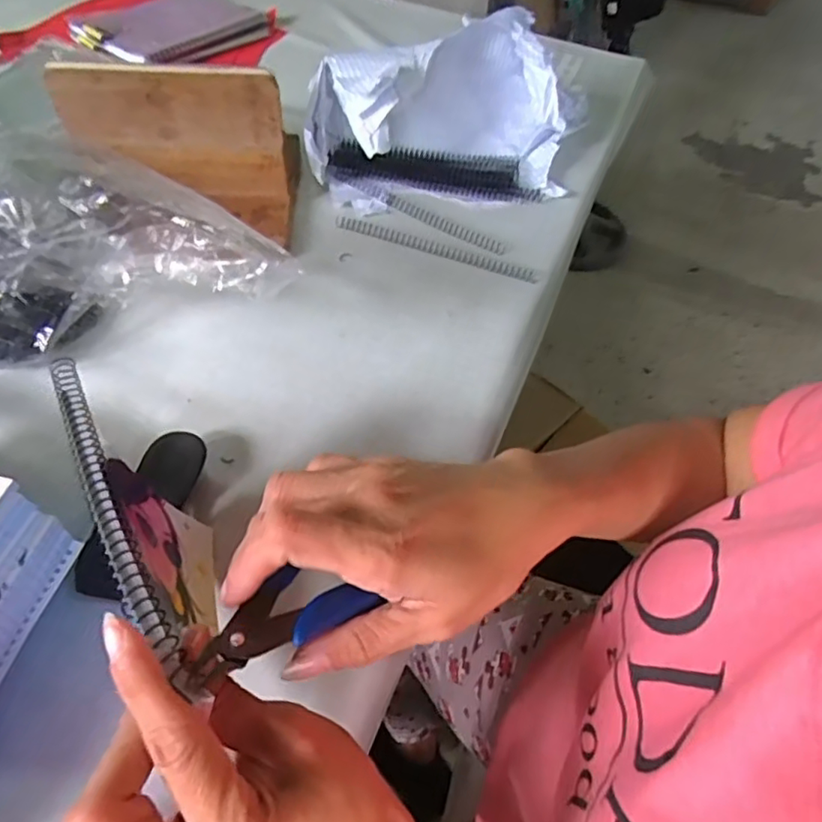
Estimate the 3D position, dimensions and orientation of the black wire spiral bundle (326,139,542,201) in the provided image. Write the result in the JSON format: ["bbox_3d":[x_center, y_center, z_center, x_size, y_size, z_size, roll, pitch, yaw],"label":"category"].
[{"bbox_3d":[0.025,-0.281,0.690,0.236,0.020,0.082,6,54,-1],"label":"black wire spiral bundle"}]

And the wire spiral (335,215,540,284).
[{"bbox_3d":[0.024,-0.168,0.617,0.218,0.012,0.018,18,55,8],"label":"wire spiral"}]

